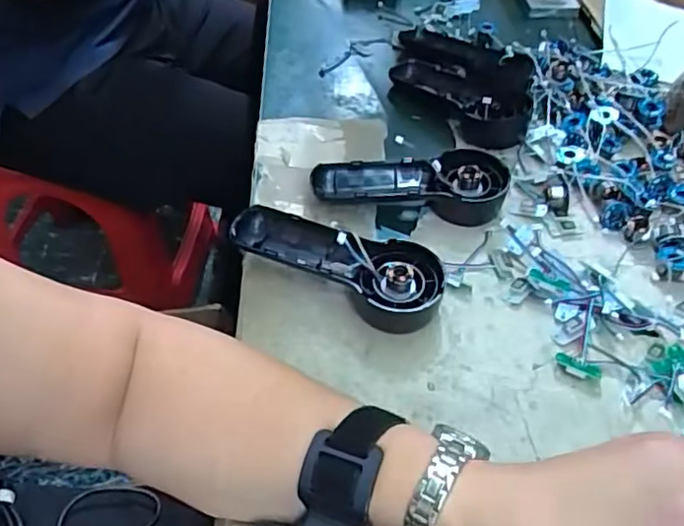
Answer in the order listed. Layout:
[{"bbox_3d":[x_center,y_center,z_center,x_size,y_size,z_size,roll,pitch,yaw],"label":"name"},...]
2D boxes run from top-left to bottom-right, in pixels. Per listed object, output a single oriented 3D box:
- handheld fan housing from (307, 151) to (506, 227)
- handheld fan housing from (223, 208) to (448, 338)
[{"bbox_3d":[0.052,-0.063,0.484,0.149,0.034,0.052,4,49,-1],"label":"handheld fan housing"},{"bbox_3d":[-0.003,-0.001,0.434,0.152,0.032,0.058,22,51,14],"label":"handheld fan housing"}]

